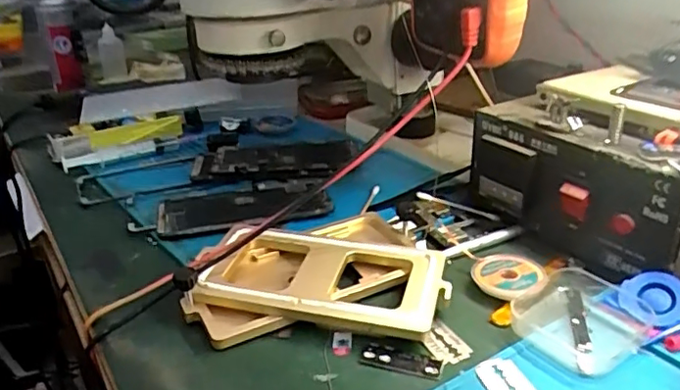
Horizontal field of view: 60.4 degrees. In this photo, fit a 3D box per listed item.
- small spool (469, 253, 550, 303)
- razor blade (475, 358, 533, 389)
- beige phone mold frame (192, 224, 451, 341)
[{"bbox_3d":[0.109,0.051,0.375,0.044,0.009,0.044,-4,26,2],"label":"small spool"},{"bbox_3d":[0.087,0.097,0.295,0.022,0.004,0.042,-9,26,-9],"label":"razor blade"},{"bbox_3d":[-0.011,0.050,0.370,0.151,0.013,0.077,8,35,12],"label":"beige phone mold frame"}]

